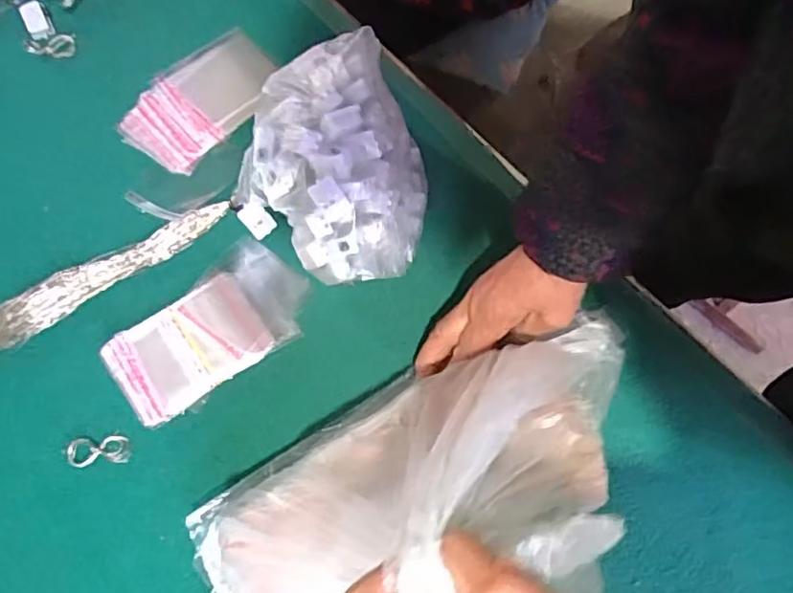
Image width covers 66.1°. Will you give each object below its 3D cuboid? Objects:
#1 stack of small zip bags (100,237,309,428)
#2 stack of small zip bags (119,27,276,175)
[{"bbox_3d":[-0.142,0.026,0.472,0.153,0.021,0.083,-39,80,-10],"label":"stack of small zip bags"},{"bbox_3d":[-0.169,-0.172,0.530,0.080,0.011,0.135,37,78,8],"label":"stack of small zip bags"}]

